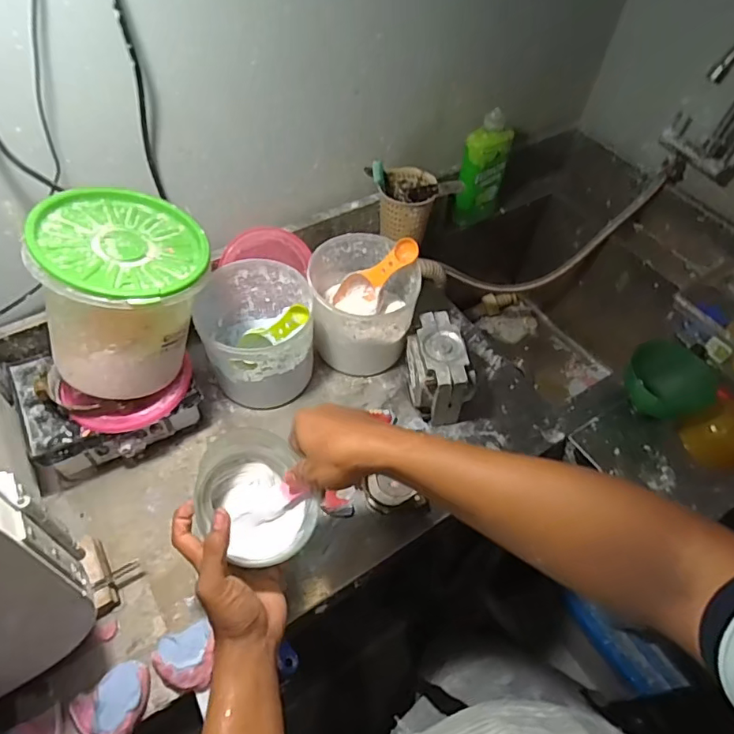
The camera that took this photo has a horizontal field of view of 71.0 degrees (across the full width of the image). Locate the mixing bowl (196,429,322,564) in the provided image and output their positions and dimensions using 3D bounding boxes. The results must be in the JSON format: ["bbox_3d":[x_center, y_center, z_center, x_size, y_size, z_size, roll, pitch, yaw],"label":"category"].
[{"bbox_3d":[-0.113,0.137,0.525,0.106,0.075,0.127,-30,61,-23],"label":"mixing bowl"}]

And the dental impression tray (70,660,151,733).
[{"bbox_3d":[-0.253,0.364,0.524,0.076,0.029,0.097,-26,60,-21],"label":"dental impression tray"}]

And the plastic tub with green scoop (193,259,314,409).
[{"bbox_3d":[-0.154,-0.047,0.751,0.146,0.152,0.160,2,54,-3],"label":"plastic tub with green scoop"}]

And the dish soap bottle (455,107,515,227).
[{"bbox_3d":[0.221,-0.371,0.968,0.092,0.206,0.049,-27,60,-22],"label":"dish soap bottle"}]

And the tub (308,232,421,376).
[{"bbox_3d":[-0.009,-0.089,0.793,0.156,0.167,0.153,2,54,-3],"label":"tub"}]

